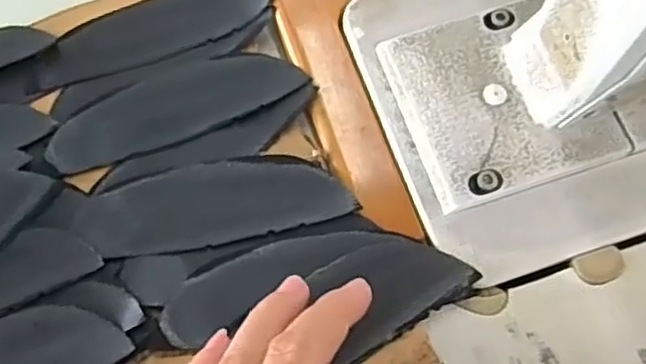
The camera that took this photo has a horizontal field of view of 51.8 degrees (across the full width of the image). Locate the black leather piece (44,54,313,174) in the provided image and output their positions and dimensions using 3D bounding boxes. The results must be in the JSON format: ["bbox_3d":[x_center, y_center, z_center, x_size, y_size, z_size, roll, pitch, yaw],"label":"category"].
[{"bbox_3d":[-0.083,-0.044,0.364,0.137,0.010,0.046,-21,62,-9],"label":"black leather piece"}]

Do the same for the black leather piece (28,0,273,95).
[{"bbox_3d":[-0.104,-0.092,0.393,0.142,0.007,0.048,-20,62,-4],"label":"black leather piece"}]

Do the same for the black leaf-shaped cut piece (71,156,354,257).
[{"bbox_3d":[-0.055,0.010,0.336,0.133,0.004,0.045,-11,61,-3],"label":"black leaf-shaped cut piece"}]

